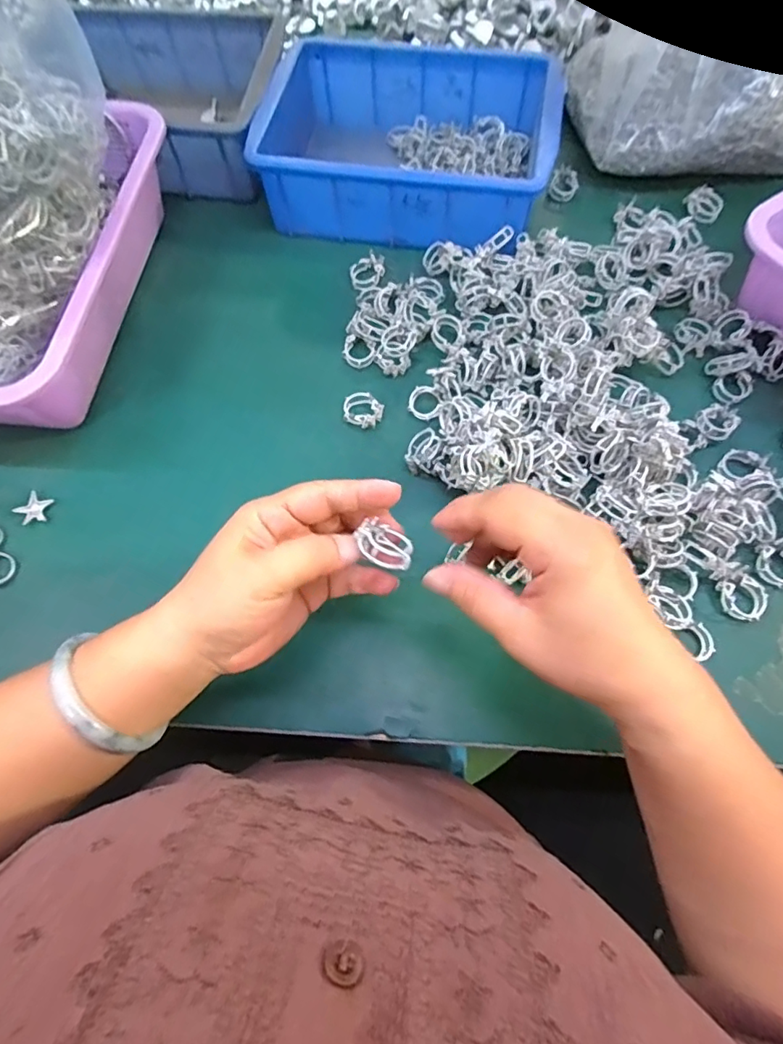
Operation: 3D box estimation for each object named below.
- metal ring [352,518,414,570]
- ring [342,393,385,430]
[{"bbox_3d":[-0.003,0.012,0.262,0.030,0.023,0.022,30,75,11],"label":"metal ring"},{"bbox_3d":[-0.023,-0.084,0.395,0.030,0.013,0.024,40,74,15],"label":"ring"}]

